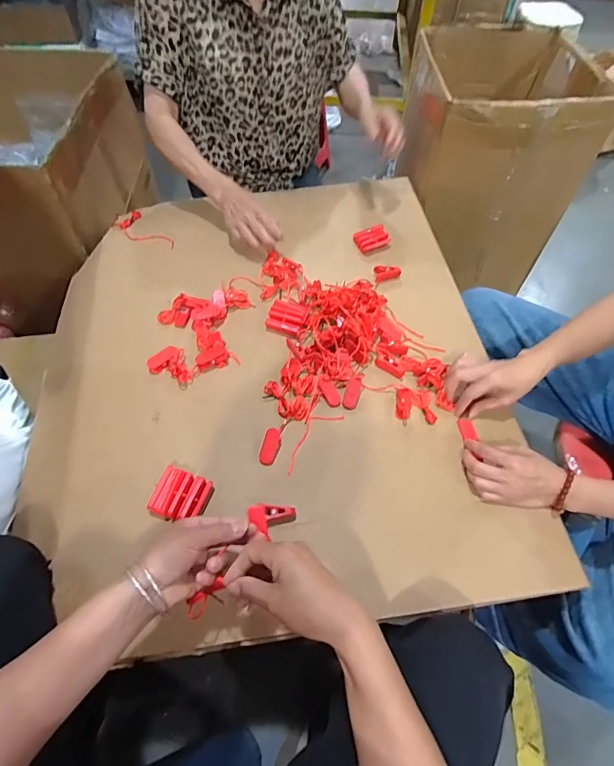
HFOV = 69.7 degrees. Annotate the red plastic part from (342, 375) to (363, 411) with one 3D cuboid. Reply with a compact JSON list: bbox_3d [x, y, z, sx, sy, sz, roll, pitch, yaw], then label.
[{"bbox_3d":[0.068,0.015,0.654,0.023,0.008,0.050,17,88,8],"label":"red plastic part"}]

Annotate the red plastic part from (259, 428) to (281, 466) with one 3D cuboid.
[{"bbox_3d":[-0.050,0.087,0.602,0.022,0.010,0.049,15,80,7],"label":"red plastic part"}]

